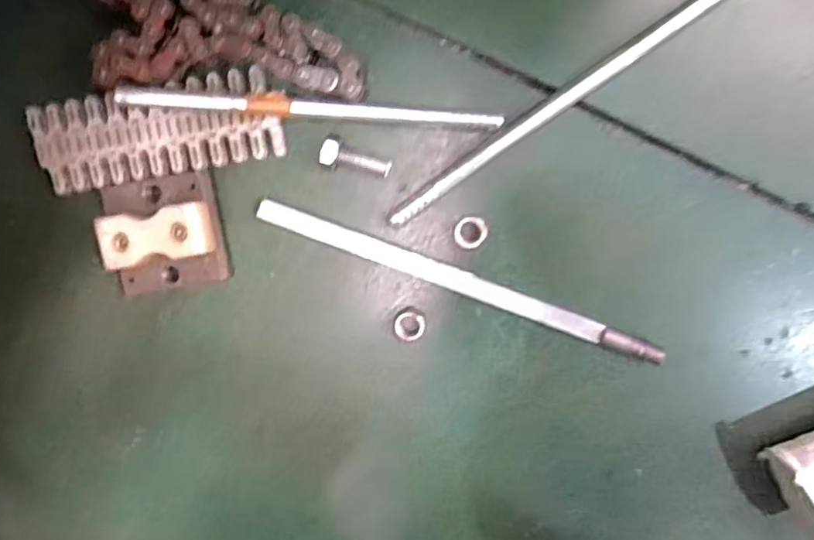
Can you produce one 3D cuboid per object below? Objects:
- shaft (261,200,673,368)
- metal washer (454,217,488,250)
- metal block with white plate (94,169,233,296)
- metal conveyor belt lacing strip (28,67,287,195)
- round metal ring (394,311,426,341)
[{"bbox_3d":[0.028,0.008,0.361,0.247,0.017,0.013,20,99,2],"label":"shaft"},{"bbox_3d":[0.038,-0.022,0.362,0.019,0.008,0.019,13,98,3],"label":"metal washer"},{"bbox_3d":[-0.146,-0.022,0.366,0.067,0.030,0.066,-10,97,6],"label":"metal block with white plate"},{"bbox_3d":[-0.148,-0.083,0.366,0.146,0.017,0.050,-9,97,6],"label":"metal conveyor belt lacing strip"},{"bbox_3d":[0.002,0.034,0.372,0.019,0.007,0.019,1,98,5],"label":"round metal ring"}]

